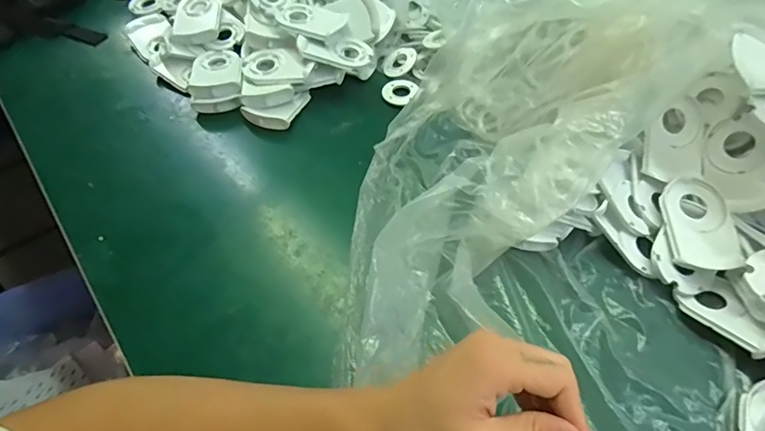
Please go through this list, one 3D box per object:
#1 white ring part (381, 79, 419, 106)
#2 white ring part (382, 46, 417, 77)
[{"bbox_3d":[0.019,-0.148,0.565,0.039,0.007,0.039,-1,56,1],"label":"white ring part"},{"bbox_3d":[0.021,-0.190,0.587,0.044,0.006,0.036,-38,59,13],"label":"white ring part"}]

